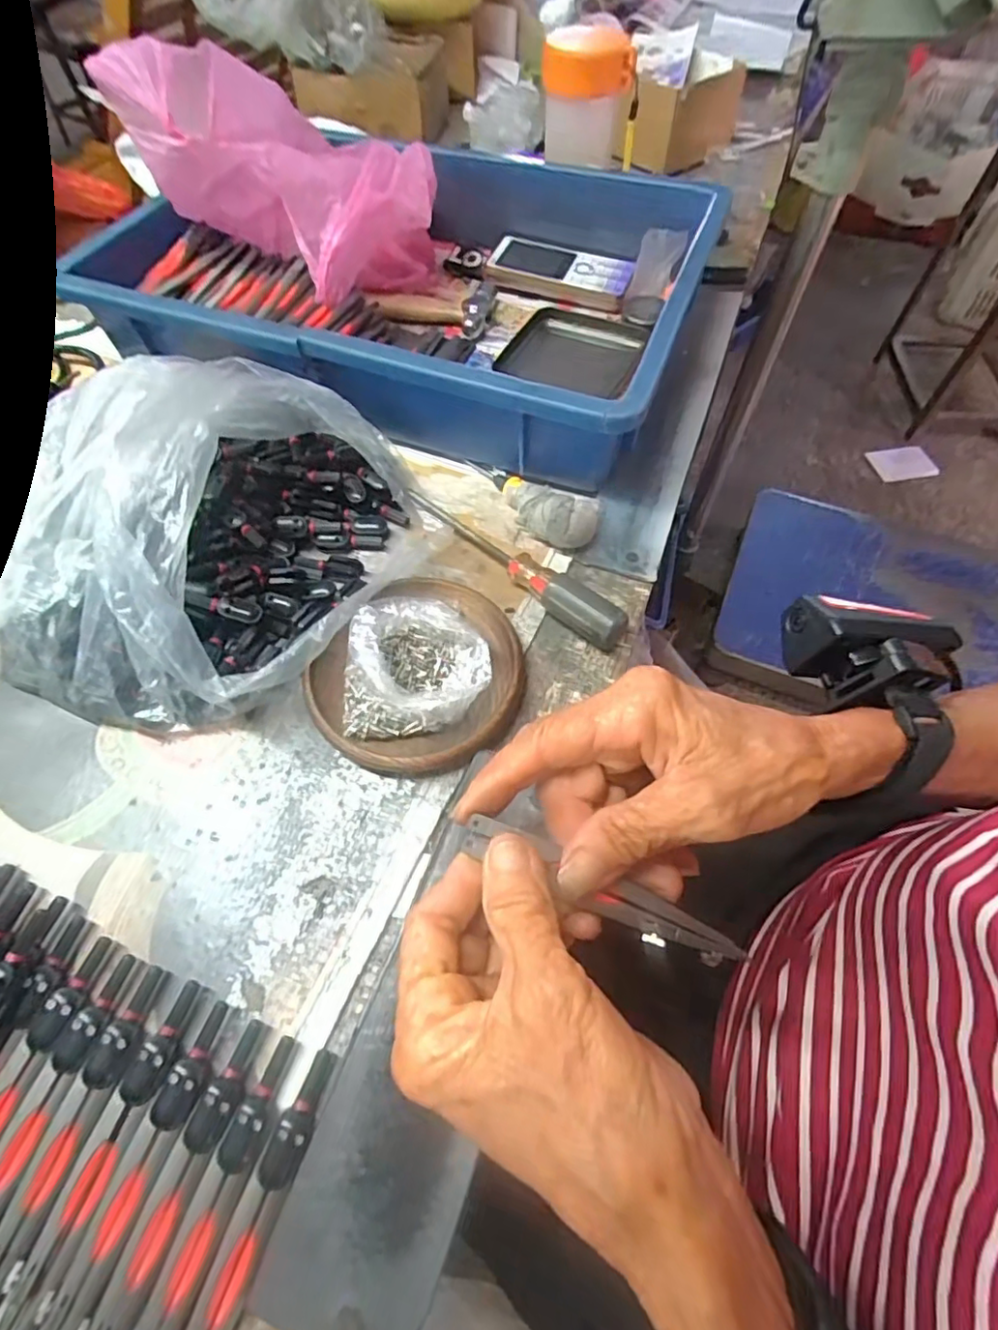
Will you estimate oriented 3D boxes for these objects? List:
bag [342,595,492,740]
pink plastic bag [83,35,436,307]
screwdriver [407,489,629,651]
[{"bbox_3d":[-0.043,-0.003,0.316,0.076,0.039,0.083,-1,59,0],"label":"bag"},{"bbox_3d":[-0.134,-0.340,0.431,0.171,0.151,0.155,22,62,13],"label":"pink plastic bag"},{"bbox_3d":[0.008,-0.067,0.362,0.021,0.024,0.168,-40,67,-21],"label":"screwdriver"}]

